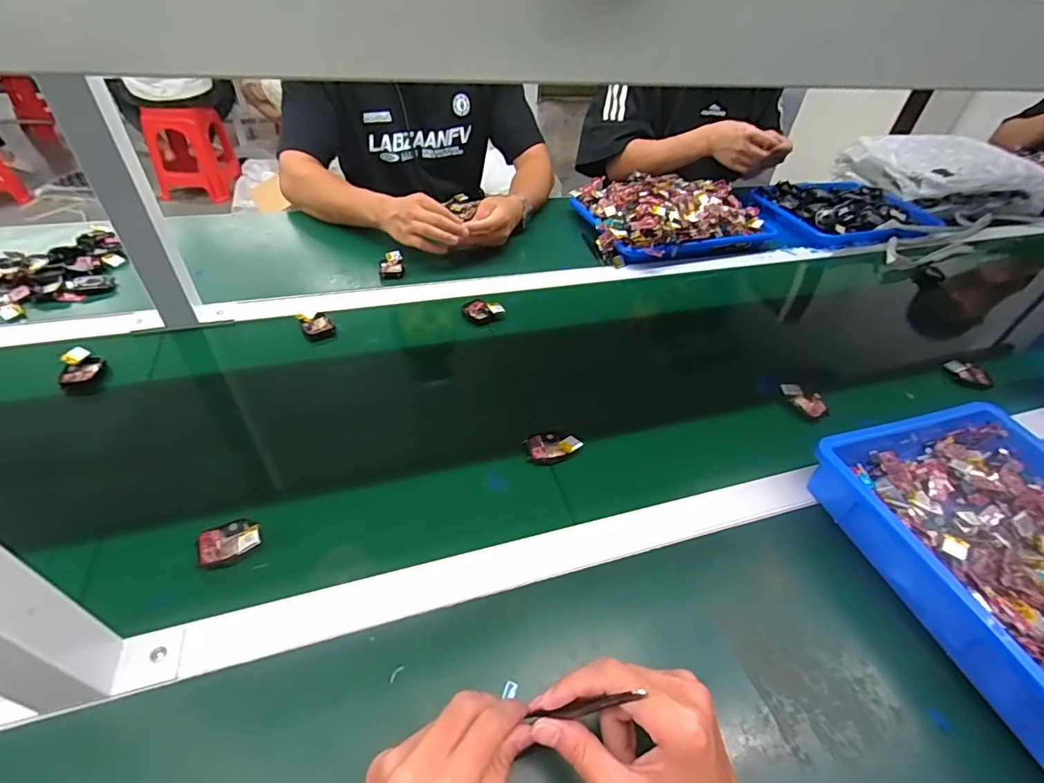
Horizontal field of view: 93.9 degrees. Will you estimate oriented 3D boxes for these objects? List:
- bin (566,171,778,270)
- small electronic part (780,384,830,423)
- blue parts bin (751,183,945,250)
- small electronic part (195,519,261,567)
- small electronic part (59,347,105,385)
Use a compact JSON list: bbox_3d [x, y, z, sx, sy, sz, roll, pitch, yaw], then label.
[{"bbox_3d":[0.268,-0.340,0.912,0.336,0.073,0.239,-14,46,-19],"label":"bin"},{"bbox_3d":[0.354,0.010,0.613,0.028,0.018,0.059,-16,47,-20],"label":"small electronic part"},{"bbox_3d":[0.672,-0.375,1.034,0.344,0.060,0.245,-14,46,-19],"label":"blue parts bin"},{"bbox_3d":[-0.251,0.129,0.421,0.048,0.010,0.035,-19,48,-23],"label":"small electronic part"},{"bbox_3d":[-0.499,-0.027,0.554,0.037,0.020,0.047,-4,53,-29],"label":"small electronic part"}]

